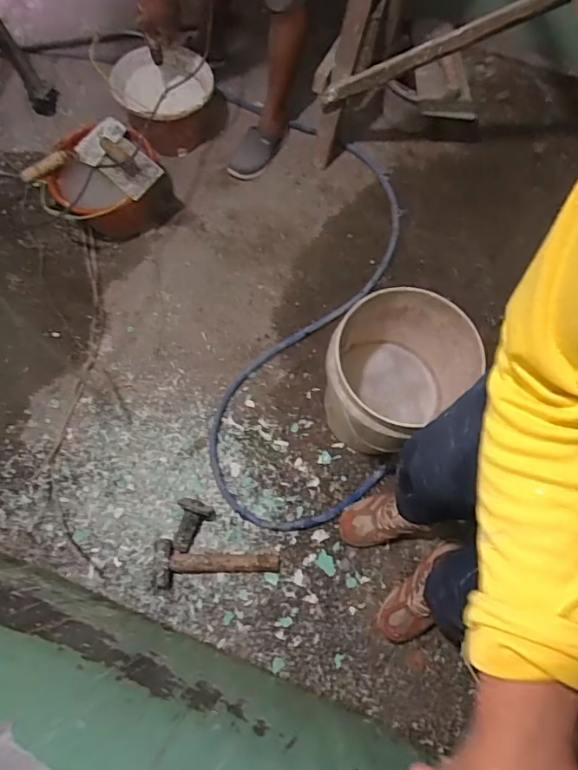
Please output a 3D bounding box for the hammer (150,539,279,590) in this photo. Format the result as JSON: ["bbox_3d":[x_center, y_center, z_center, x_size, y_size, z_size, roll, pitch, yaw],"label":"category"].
[{"bbox_3d":[-0.169,0.428,1.196,0.291,0.036,0.108,5,90,-9],"label":"hammer"}]

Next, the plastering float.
[{"bbox_3d":[-0.444,-0.600,1.303,0.134,0.072,0.237,-42,78,-12],"label":"plastering float"}]

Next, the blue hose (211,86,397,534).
[{"bbox_3d":[0.064,-0.263,1.428,0.512,0.043,1.333,2,73,0],"label":"blue hose"}]

